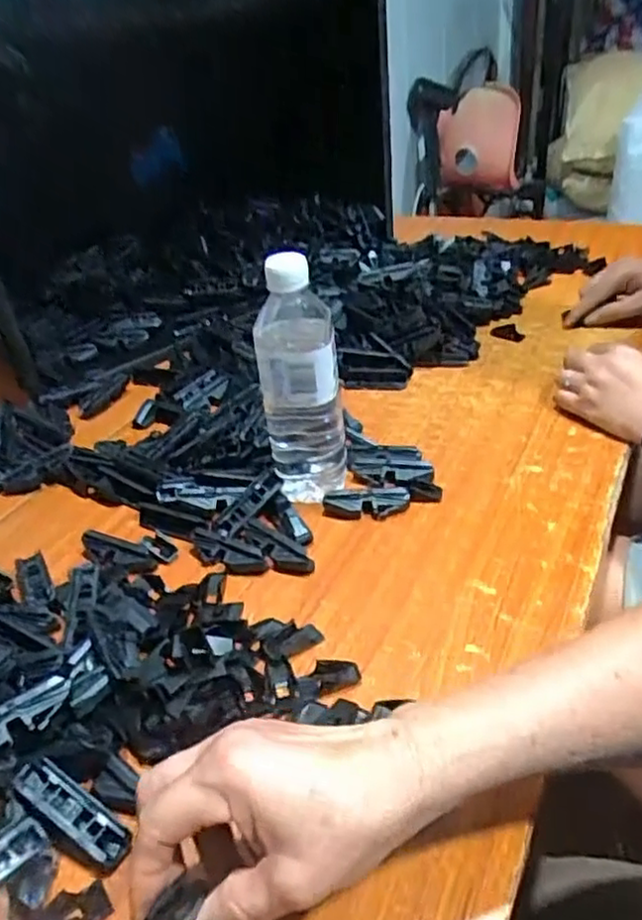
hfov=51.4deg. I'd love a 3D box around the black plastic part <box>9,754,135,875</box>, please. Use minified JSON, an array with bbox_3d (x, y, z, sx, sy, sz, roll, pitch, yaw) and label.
[{"bbox_3d":[-0.137,0.192,0.365,0.075,0.015,0.023,30,47,18],"label":"black plastic part"}]

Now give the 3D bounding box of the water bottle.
[{"bbox_3d":[-0.017,-0.068,0.550,0.064,0.198,0.065,-8,35,-3],"label":"water bottle"}]

